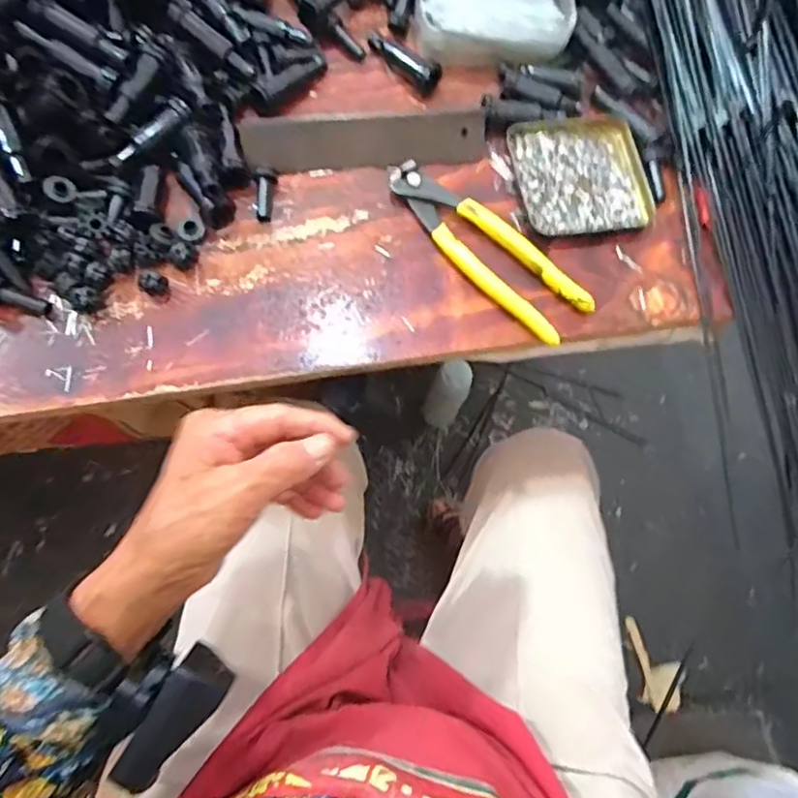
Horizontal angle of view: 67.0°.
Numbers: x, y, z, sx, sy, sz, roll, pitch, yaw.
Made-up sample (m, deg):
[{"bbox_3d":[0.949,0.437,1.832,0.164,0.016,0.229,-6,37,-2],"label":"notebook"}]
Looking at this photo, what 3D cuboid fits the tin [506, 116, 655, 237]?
[{"bbox_3d":[0.137,-0.171,0.456,0.097,0.011,0.097,1,74,-4],"label":"tin"}]

